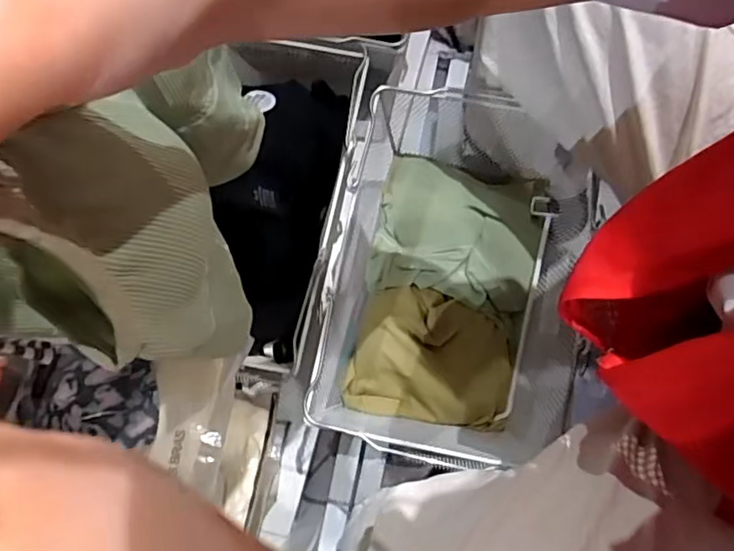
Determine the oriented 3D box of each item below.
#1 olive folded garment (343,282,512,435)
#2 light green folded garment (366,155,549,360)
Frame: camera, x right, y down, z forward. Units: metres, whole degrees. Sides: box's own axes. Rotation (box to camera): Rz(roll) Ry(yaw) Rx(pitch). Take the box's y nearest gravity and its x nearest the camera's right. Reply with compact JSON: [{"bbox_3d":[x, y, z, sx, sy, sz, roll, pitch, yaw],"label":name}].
[{"bbox_3d":[0.072,0.089,0.654,0.174,0.059,0.140,8,77,3],"label":"olive folded garment"},{"bbox_3d":[0.103,-0.044,0.681,0.183,0.054,0.177,13,77,4],"label":"light green folded garment"}]

